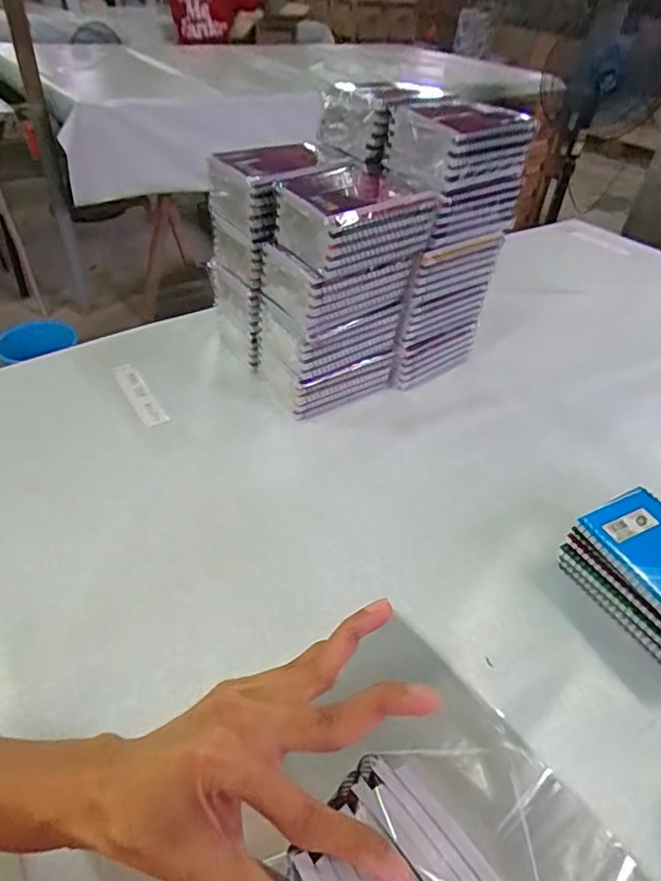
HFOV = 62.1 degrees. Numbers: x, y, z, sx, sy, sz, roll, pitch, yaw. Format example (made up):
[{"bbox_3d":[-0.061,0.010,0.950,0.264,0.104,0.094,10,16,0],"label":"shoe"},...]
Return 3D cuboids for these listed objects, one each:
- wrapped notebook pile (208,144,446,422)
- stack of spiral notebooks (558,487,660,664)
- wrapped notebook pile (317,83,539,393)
[{"bbox_3d":[-0.016,-0.177,0.622,0.163,0.229,0.216,-23,48,-29],"label":"wrapped notebook pile"},{"bbox_3d":[0.272,0.114,0.456,0.100,0.059,0.133,-19,47,-25],"label":"stack of spiral notebooks"},{"bbox_3d":[0.090,-0.242,0.664,0.144,0.284,0.195,-25,50,-31],"label":"wrapped notebook pile"}]

